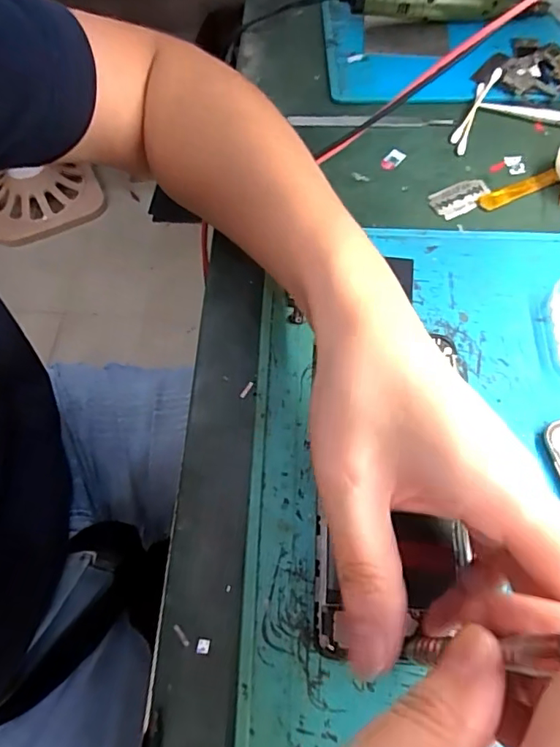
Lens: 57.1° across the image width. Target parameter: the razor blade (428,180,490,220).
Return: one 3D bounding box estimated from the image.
[{"bbox_3d":[0.117,-0.115,0.335,0.038,0.004,0.022,-29,66,-13],"label":"razor blade"}]

